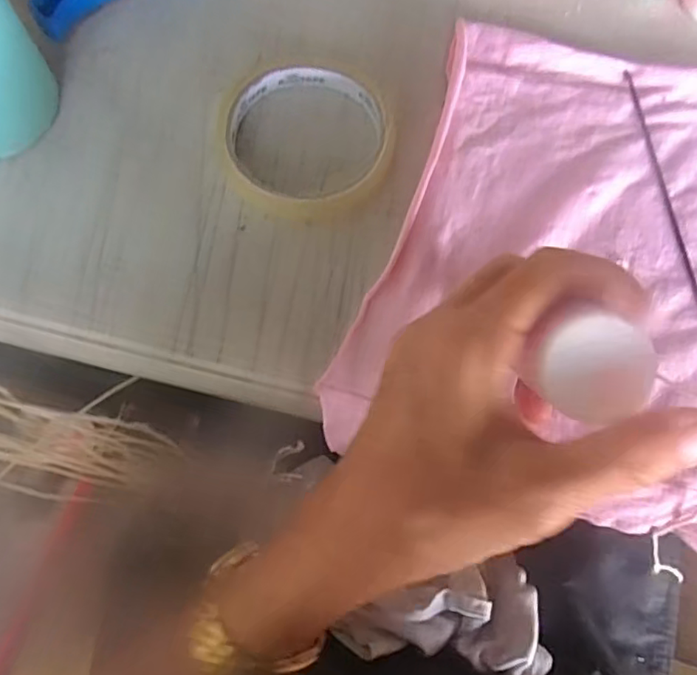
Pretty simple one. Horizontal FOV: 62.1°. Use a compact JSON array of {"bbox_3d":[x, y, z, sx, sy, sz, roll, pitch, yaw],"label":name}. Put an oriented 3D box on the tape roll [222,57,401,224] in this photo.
[{"bbox_3d":[-0.020,-0.105,0.292,0.085,0.010,0.096,10,71,1],"label":"tape roll"}]

